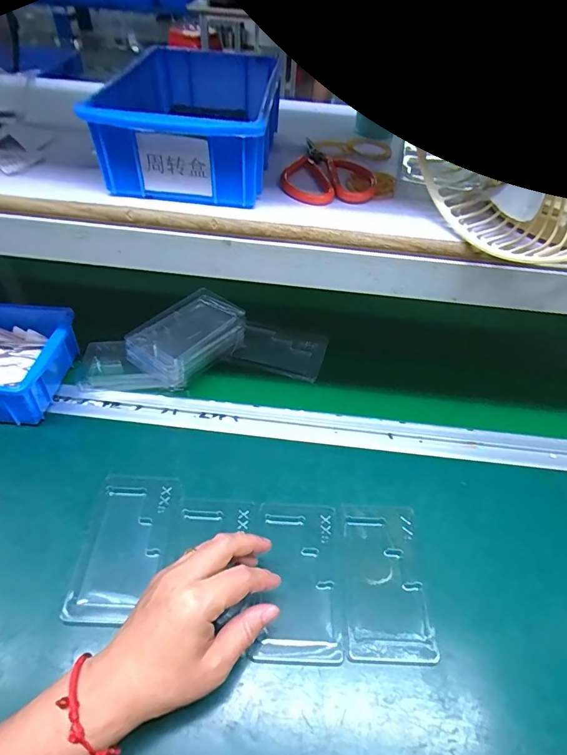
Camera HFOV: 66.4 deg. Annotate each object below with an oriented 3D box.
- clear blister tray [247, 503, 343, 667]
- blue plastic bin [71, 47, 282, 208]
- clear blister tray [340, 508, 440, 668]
[{"bbox_3d":[0.011,0.175,0.379,0.069,0.011,0.128,3,48,-2],"label":"clear blister tray"},{"bbox_3d":[-0.073,-0.227,0.382,0.123,0.062,0.196,5,48,0],"label":"blue plastic bin"},{"bbox_3d":[0.089,0.176,0.384,0.069,0.006,0.129,3,48,-2],"label":"clear blister tray"}]

